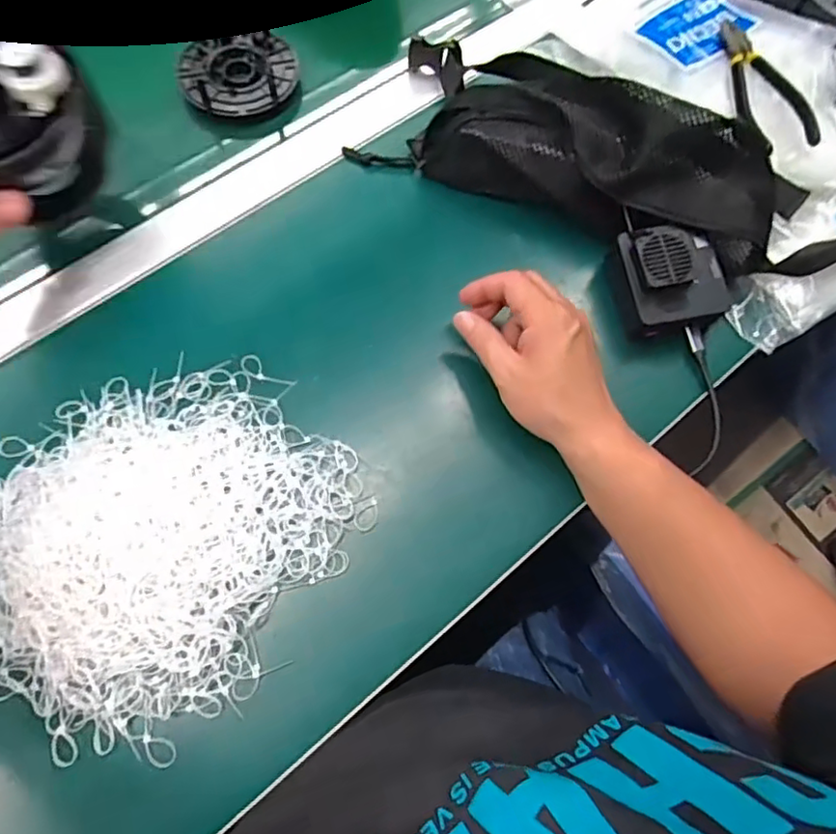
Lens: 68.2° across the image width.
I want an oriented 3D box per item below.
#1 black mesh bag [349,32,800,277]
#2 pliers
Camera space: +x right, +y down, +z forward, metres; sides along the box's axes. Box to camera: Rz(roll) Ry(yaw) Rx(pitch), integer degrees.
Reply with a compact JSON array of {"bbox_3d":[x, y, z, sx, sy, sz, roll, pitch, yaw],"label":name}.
[{"bbox_3d":[0.134,-0.228,0.501,0.333,0.072,0.125,22,71,6],"label":"black mesh bag"},{"bbox_3d":[0.286,-0.281,0.508,0.051,0.023,0.144,1,70,-2],"label":"pliers"}]

